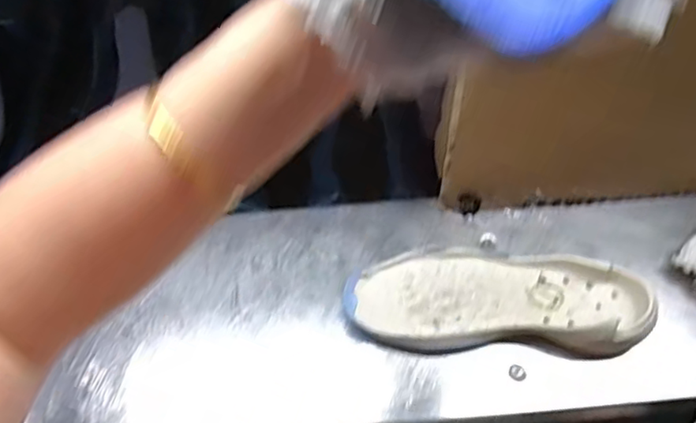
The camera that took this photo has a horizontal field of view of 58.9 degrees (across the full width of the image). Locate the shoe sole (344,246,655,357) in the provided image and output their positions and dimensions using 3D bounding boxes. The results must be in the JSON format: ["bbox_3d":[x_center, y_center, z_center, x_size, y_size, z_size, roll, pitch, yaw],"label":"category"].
[{"bbox_3d":[0.143,0.075,0.590,0.286,0.038,0.108,2,50,0],"label":"shoe sole"}]

